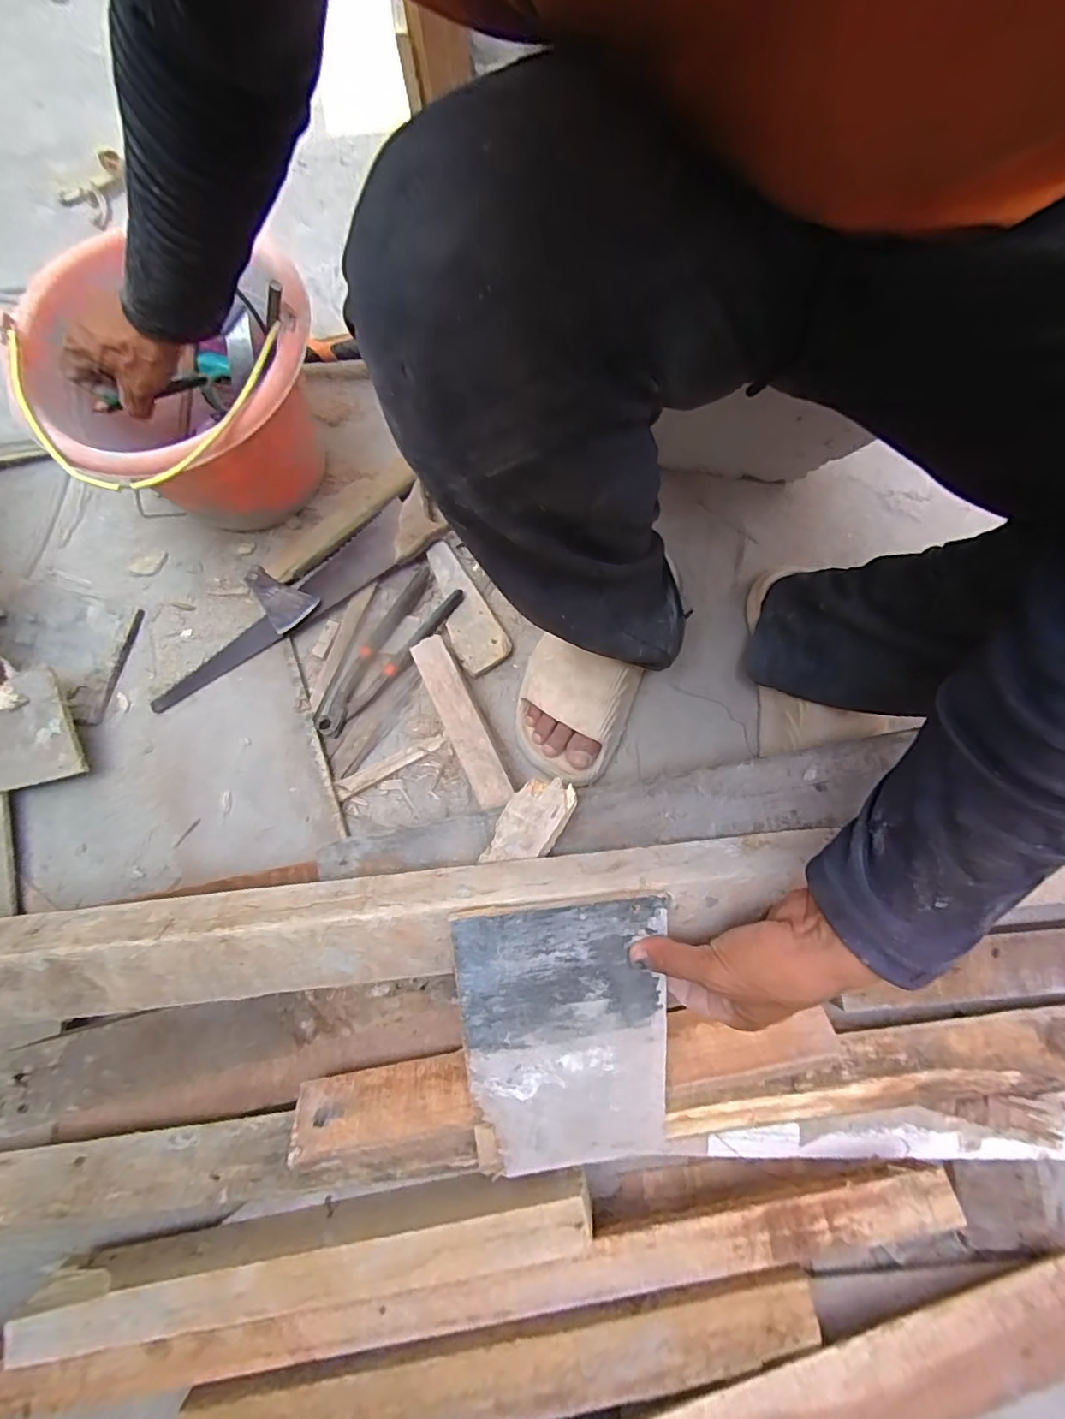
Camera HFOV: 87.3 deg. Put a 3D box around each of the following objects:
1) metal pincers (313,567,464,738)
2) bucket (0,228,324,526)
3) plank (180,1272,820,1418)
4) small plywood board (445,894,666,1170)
[{"bbox_3d":[-0.172,-0.064,0.641,0.066,0.032,0.219,35,82,13],"label":"metal pincers"},{"bbox_3d":[-0.343,-0.313,0.604,0.253,0.210,0.267,-1,76,6],"label":"bucket"},{"bbox_3d":[-0.028,0.549,0.453,0.514,0.025,0.071,-13,76,3],"label":"plank"},{"bbox_3d":[0.026,0.252,0.417,0.147,0.009,0.255,-6,109,-6],"label":"small plywood board"}]

